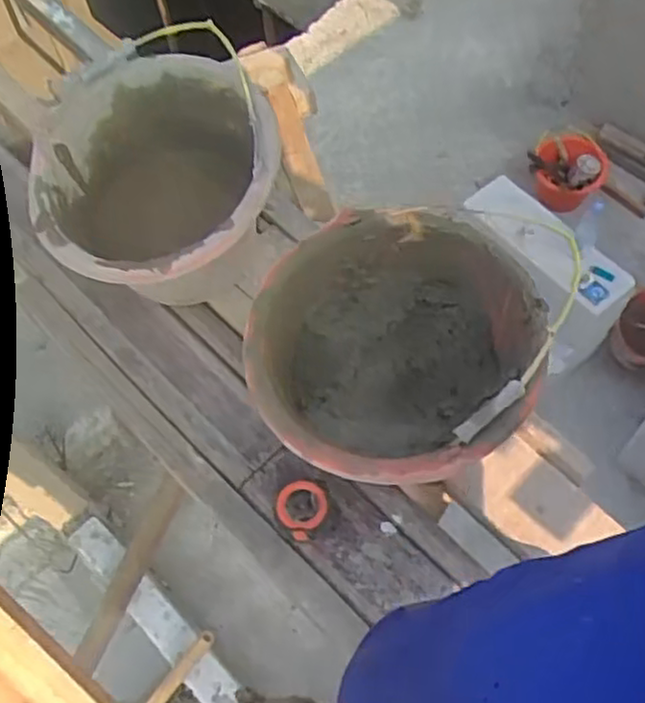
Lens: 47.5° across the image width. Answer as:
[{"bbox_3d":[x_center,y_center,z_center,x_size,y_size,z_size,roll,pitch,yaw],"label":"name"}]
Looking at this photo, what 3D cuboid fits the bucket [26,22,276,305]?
[{"bbox_3d":[-0.180,-0.167,0.842,0.258,0.220,0.241,-1,61,1],"label":"bucket"}]

